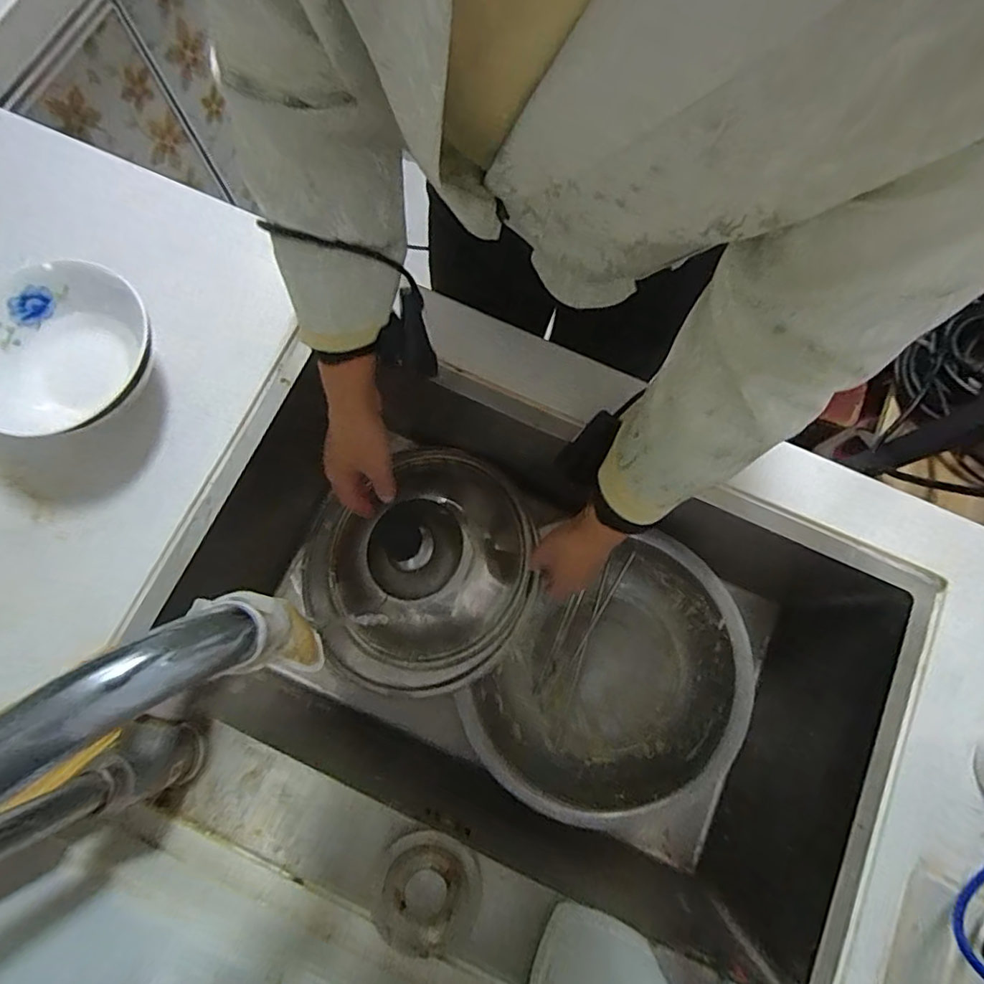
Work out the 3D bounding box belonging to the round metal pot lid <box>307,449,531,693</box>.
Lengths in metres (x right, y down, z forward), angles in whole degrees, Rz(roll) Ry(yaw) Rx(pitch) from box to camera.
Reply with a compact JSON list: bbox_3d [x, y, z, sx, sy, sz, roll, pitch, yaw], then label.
[{"bbox_3d":[-0.082,0.090,0.656,0.268,0.078,0.257,-36,80,-8],"label":"round metal pot lid"}]

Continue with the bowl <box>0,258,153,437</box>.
[{"bbox_3d":[-0.371,-0.125,0.502,0.148,0.072,0.140,1,77,-3],"label":"bowl"}]

